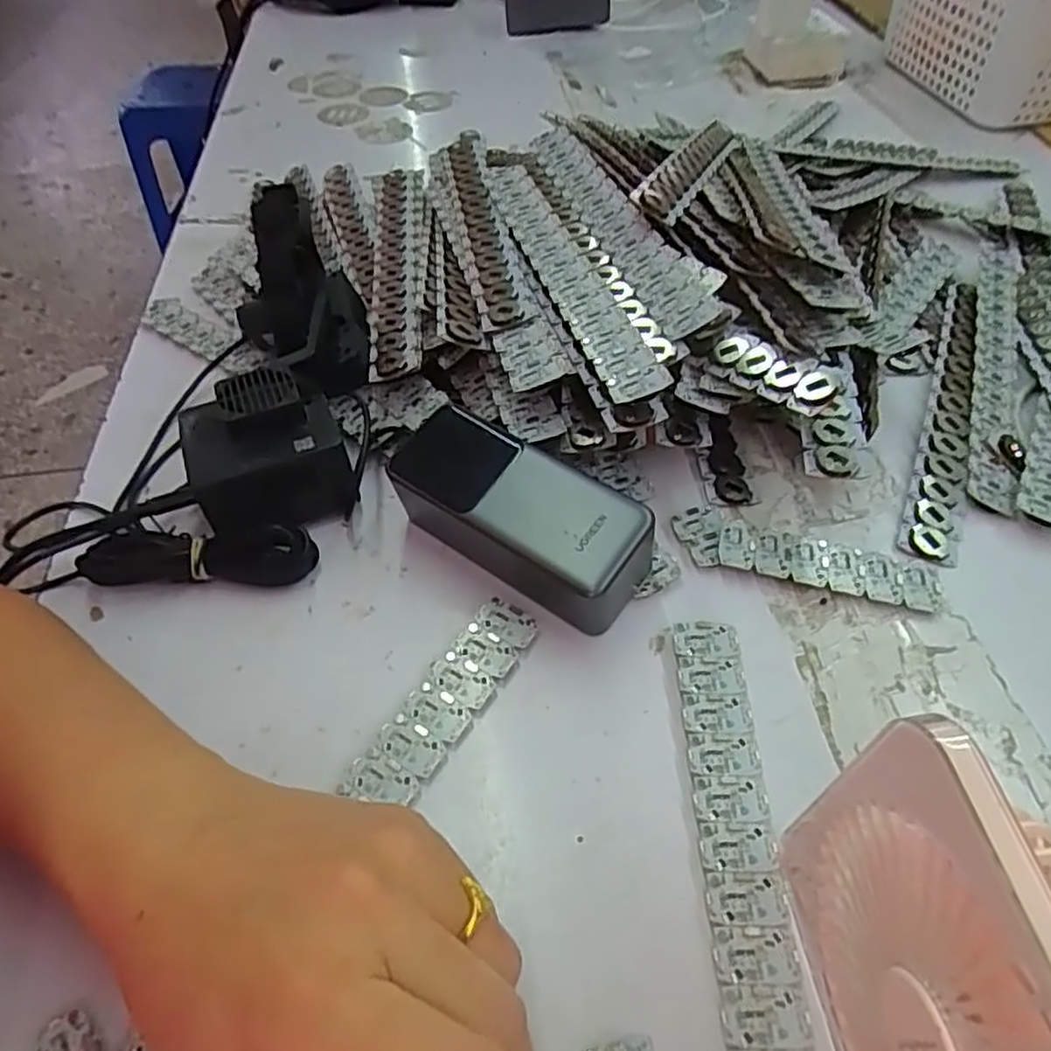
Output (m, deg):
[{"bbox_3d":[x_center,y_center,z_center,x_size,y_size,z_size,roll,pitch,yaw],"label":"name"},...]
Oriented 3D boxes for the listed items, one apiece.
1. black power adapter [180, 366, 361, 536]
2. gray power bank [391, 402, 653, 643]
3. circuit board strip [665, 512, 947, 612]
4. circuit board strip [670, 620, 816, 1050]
[{"bbox_3d":[-0.138,-0.037,0.375,0.077,0.057,0.082,-23,55,-16],"label":"black power adapter"},{"bbox_3d":[-0.007,-0.002,0.344,0.131,0.054,0.061,29,58,22],"label":"gray power bank"},{"bbox_3d":[0.143,0.016,0.357,0.130,0.009,0.033,12,53,10],"label":"circuit board strip"},{"bbox_3d":[0.083,0.148,0.255,0.030,0.005,0.249,0,52,1],"label":"circuit board strip"}]

